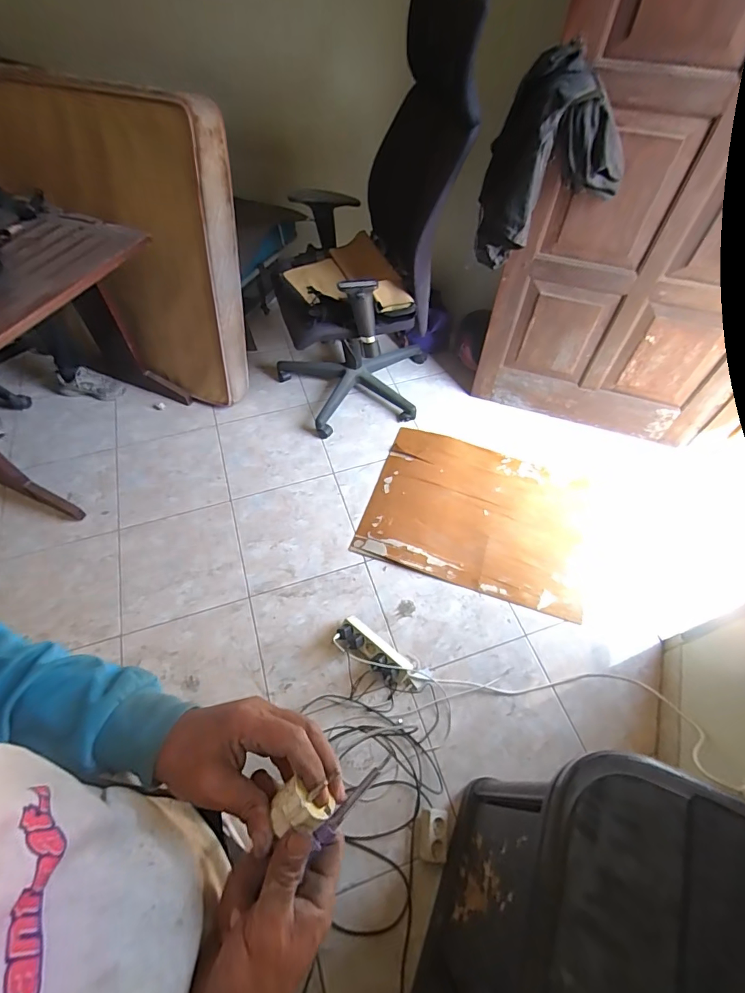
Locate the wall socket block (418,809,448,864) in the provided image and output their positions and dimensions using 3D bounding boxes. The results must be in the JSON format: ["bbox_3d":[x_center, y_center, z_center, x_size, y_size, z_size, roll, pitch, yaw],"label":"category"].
[{"bbox_3d":[0.148,0.841,1.106,0.076,0.039,0.107,5,58,2],"label":"wall socket block"}]

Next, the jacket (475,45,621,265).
[{"bbox_3d":[0.478,-0.868,1.233,0.320,0.475,0.227,-21,60,-13],"label":"jacket"}]

